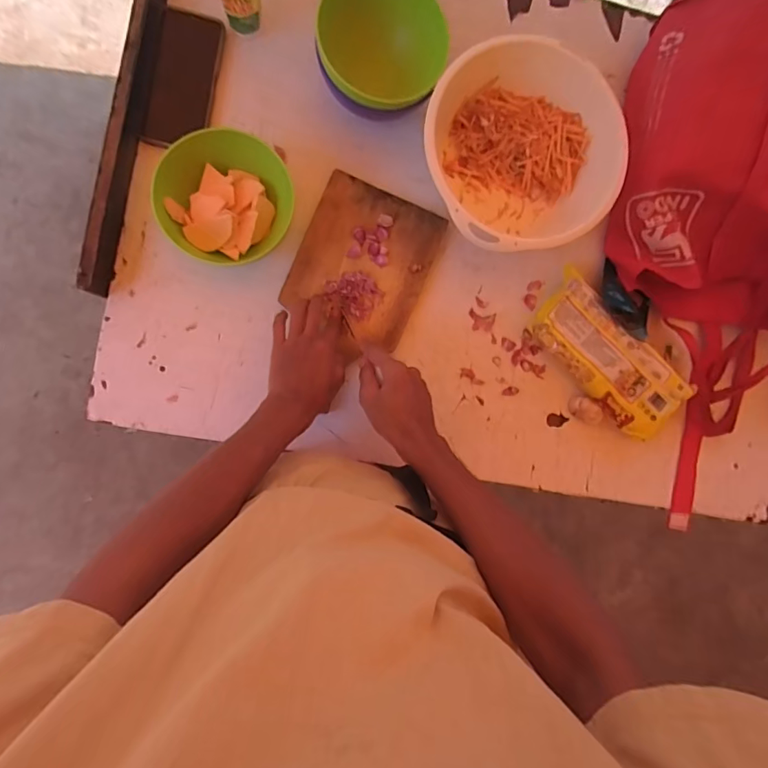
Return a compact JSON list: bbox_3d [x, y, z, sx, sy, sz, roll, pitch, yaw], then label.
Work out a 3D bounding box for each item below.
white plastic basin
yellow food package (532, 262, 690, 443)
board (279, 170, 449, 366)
[{"bbox_3d":[0.161,-0.276,0.597,0.228,0.093,0.227,0,89,-7],"label":"white plastic basin"},{"bbox_3d":[0.294,-0.035,0.645,0.225,0.051,0.106,44,84,-5],"label":"yellow food package"},{"bbox_3d":[-0.026,-0.152,0.618,0.162,0.014,0.197,23,84,-6],"label":"board"}]

